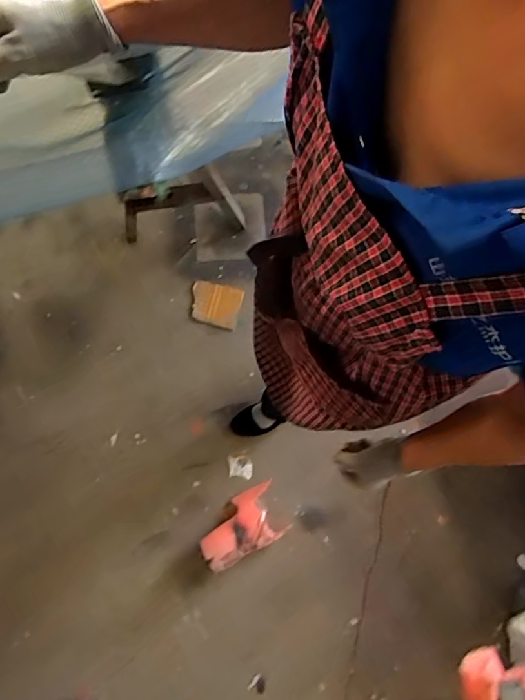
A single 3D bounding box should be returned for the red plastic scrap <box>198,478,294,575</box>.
[{"bbox_3d":[-0.053,0.477,1.301,0.226,0.081,0.148,-30,81,-6],"label":"red plastic scrap"}]

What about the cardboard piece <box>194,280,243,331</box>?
[{"bbox_3d":[-0.143,-0.139,1.476,0.150,0.023,0.122,12,79,2],"label":"cardboard piece"}]

